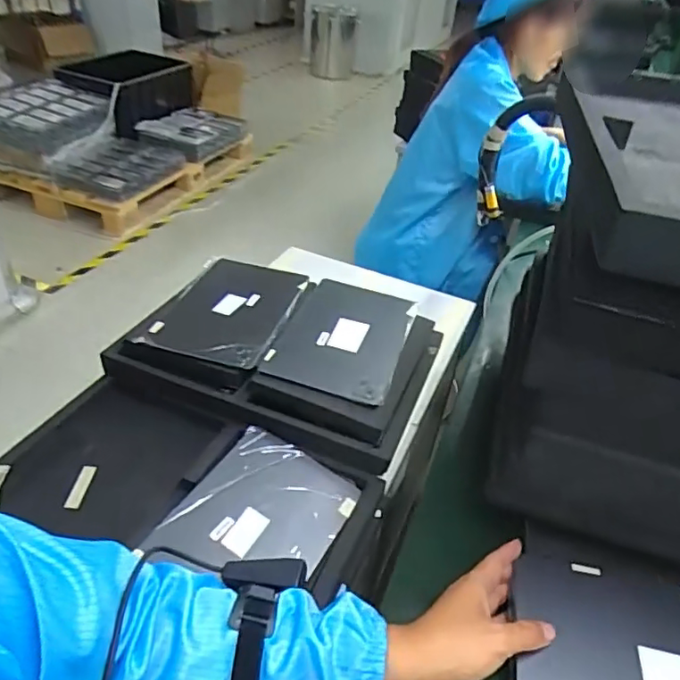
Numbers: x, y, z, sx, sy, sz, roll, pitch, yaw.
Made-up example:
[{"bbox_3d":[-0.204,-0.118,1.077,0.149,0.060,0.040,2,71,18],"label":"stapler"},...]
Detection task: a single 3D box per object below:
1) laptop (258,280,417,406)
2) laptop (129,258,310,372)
[{"bbox_3d":[0.005,-0.016,0.843,0.180,0.013,0.259,15,39,11],"label":"laptop"},{"bbox_3d":[-0.164,-0.053,0.873,0.175,0.022,0.256,13,39,9],"label":"laptop"}]

